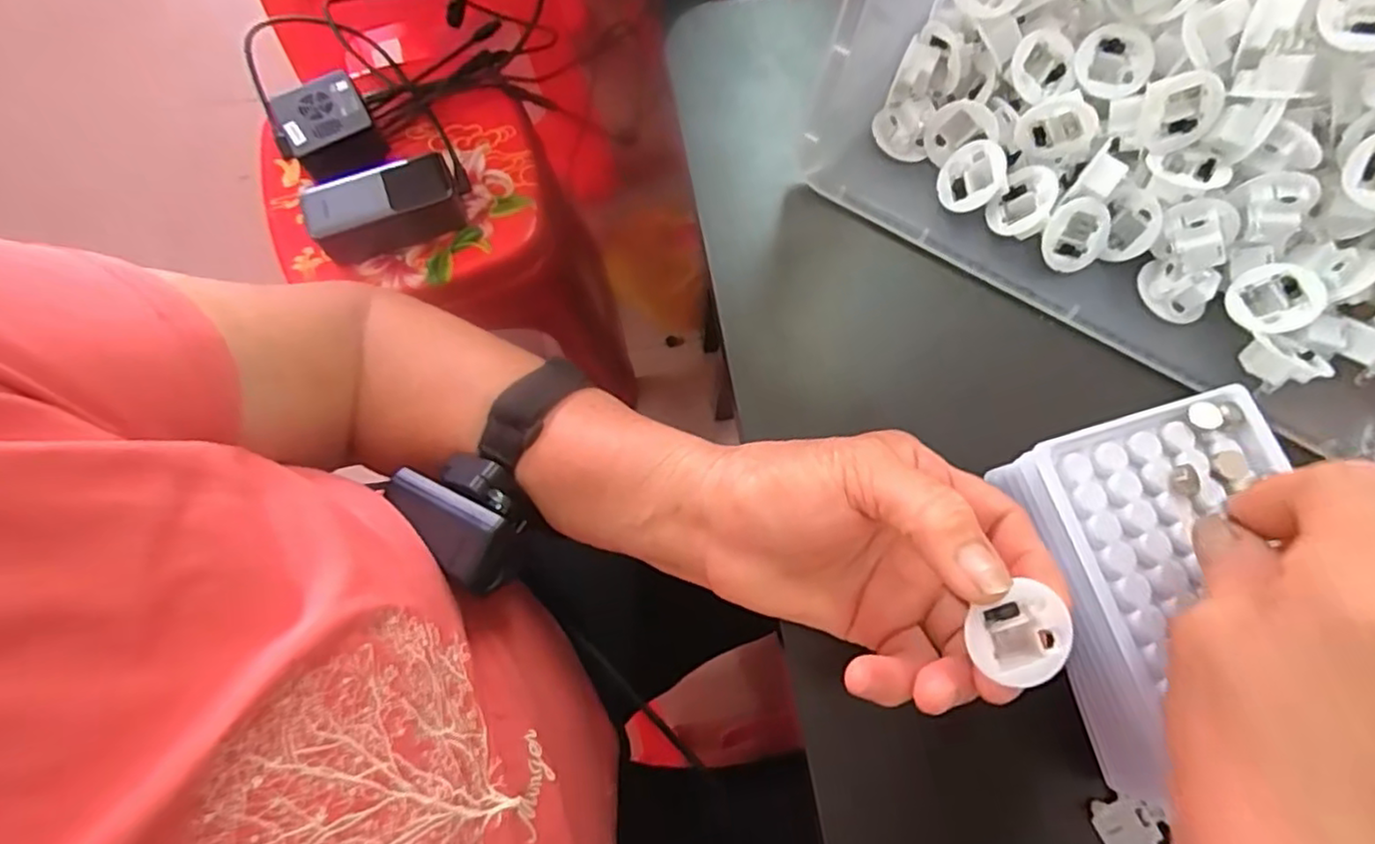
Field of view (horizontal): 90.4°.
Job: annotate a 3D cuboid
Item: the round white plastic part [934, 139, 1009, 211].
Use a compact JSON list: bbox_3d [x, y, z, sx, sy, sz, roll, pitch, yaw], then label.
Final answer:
[{"bbox_3d":[0.136,-0.116,0.326,0.031,0.012,0.031,-8,78,39],"label":"round white plastic part"}]

